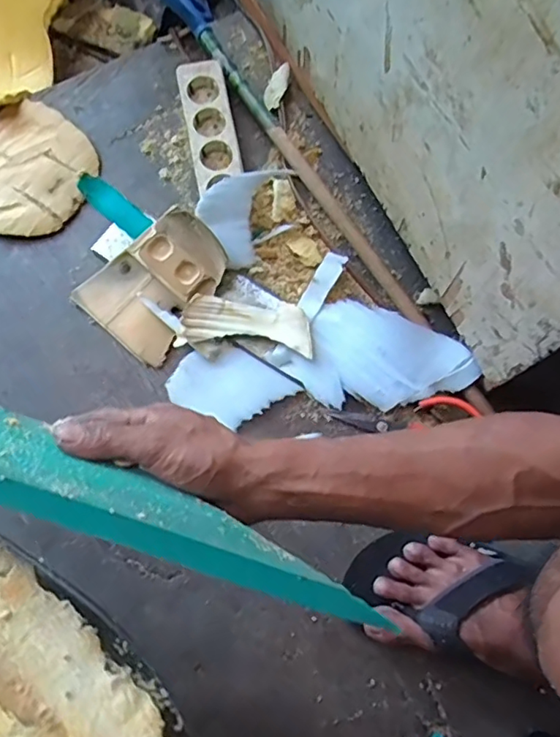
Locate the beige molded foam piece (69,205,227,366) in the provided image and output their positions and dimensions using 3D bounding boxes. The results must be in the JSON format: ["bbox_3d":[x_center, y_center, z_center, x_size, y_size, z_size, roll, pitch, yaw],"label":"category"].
[{"bbox_3d":[-0.139,-0.100,0.622,0.119,0.052,0.151,40,79,8],"label":"beige molded foam piece"}]

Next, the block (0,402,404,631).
[{"bbox_3d":[-0.126,0.071,0.334,0.386,0.071,0.017,25,108,9],"label":"block"}]

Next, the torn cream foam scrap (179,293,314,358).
[{"bbox_3d":[-0.035,-0.049,0.623,0.141,0.026,0.054,7,76,0],"label":"torn cream foam scrap"}]

